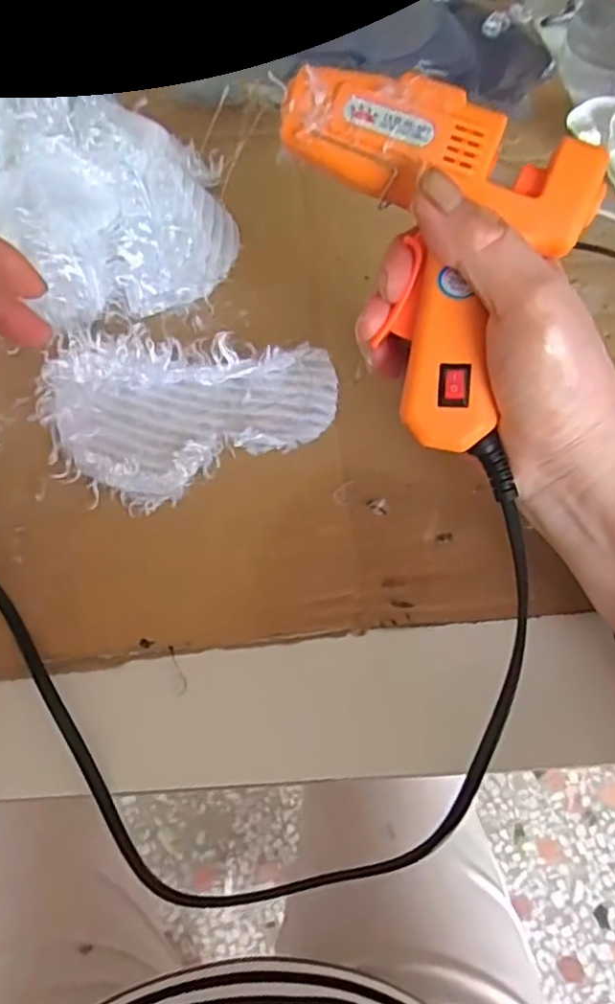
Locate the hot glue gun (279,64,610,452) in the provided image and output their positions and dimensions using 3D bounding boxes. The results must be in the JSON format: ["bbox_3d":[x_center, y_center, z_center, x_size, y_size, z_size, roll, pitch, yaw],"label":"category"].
[{"bbox_3d":[0.058,-0.097,0.241,0.089,0.032,0.137,-21,97,11],"label":"hot glue gun"}]

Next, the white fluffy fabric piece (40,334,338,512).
[{"bbox_3d":[-0.053,-0.040,0.307,0.132,0.020,0.078,-3,63,-3],"label":"white fluffy fabric piece"}]

